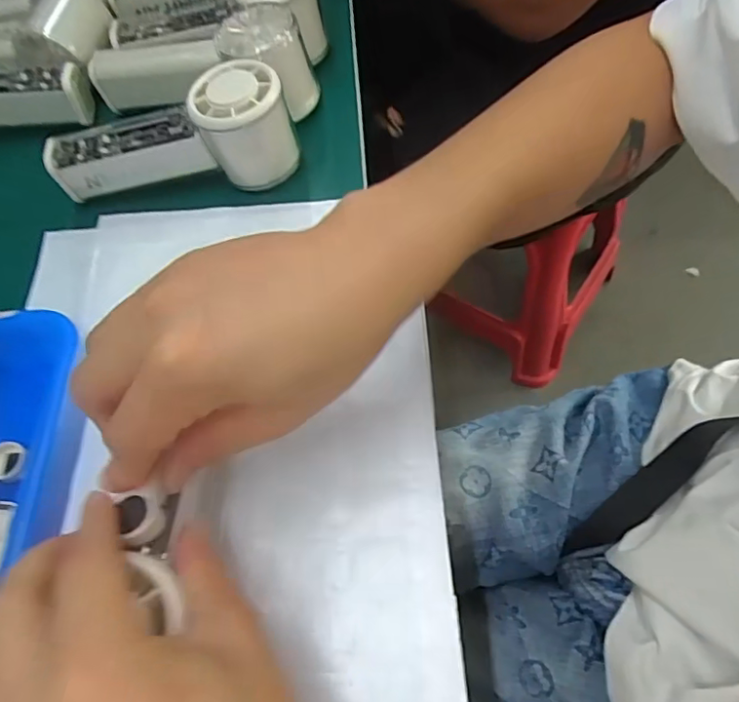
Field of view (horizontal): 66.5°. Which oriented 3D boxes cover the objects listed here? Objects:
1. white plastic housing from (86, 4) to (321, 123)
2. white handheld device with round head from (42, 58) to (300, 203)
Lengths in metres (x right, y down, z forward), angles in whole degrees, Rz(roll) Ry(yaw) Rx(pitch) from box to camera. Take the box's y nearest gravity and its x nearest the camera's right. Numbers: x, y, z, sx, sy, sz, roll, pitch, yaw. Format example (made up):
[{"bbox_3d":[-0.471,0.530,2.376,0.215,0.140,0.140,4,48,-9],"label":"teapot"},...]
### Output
[{"bbox_3d":[-0.117,-0.190,0.393,0.153,0.058,0.056,0,61,14],"label":"white plastic housing"},{"bbox_3d":[-0.123,-0.131,0.365,0.153,0.063,0.054,-11,61,10],"label":"white handheld device with round head"}]

